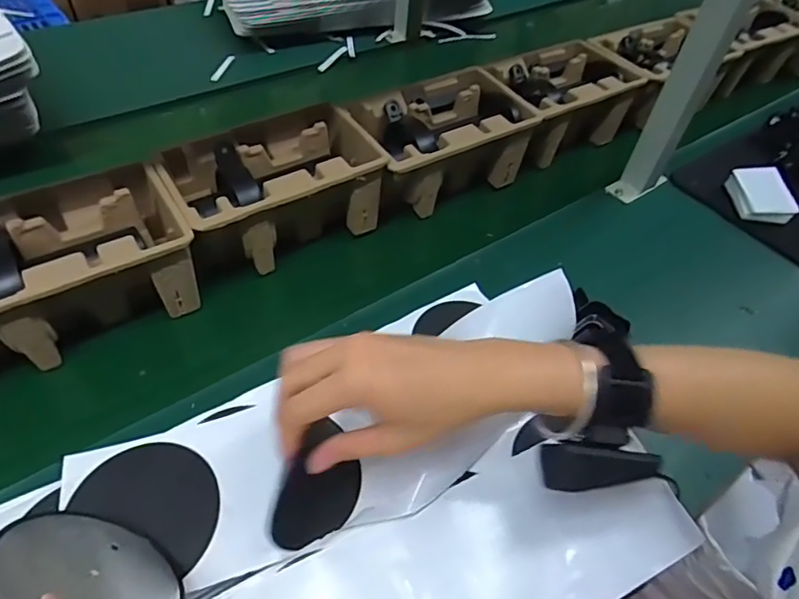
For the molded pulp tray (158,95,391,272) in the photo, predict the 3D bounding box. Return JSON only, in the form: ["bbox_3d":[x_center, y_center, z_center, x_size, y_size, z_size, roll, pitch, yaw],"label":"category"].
[{"bbox_3d":[-0.140,-0.122,0.618,0.220,0.105,0.144,-24,53,-24],"label":"molded pulp tray"}]

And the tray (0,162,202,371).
[{"bbox_3d":[-0.321,-0.028,0.518,0.221,0.100,0.134,-27,54,-25],"label":"tray"}]

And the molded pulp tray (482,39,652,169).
[{"bbox_3d":[0.228,-0.286,0.792,0.221,0.099,0.148,-30,55,-27],"label":"molded pulp tray"}]

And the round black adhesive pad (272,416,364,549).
[{"bbox_3d":[-0.050,0.121,0.342,0.004,0.065,0.074,2,49,43],"label":"round black adhesive pad"}]

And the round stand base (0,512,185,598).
[{"bbox_3d":[-0.163,0.145,0.284,0.100,0.093,0.005,27,89,-3],"label":"round stand base"}]

